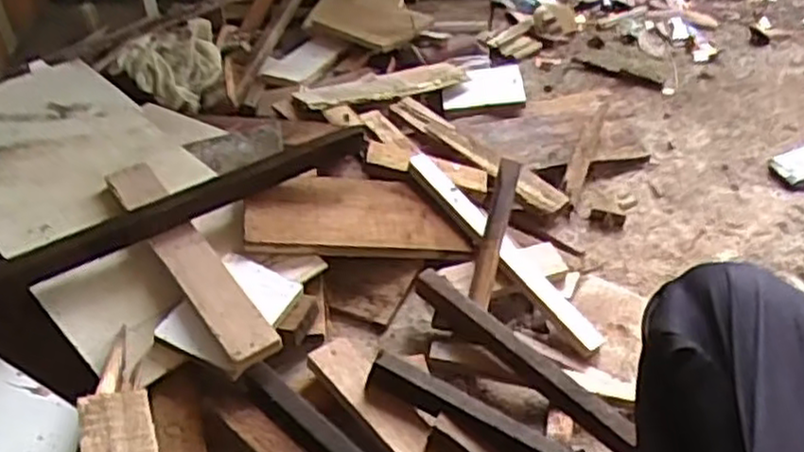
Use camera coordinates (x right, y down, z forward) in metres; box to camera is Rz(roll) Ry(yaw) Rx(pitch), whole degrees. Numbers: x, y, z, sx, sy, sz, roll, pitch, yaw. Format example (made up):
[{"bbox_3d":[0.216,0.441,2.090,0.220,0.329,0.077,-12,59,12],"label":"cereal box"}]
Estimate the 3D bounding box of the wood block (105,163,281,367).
[{"bbox_3d":[-0.242,0.030,0.844,0.056,0.019,0.339,-28,51,-26],"label":"wood block"}]

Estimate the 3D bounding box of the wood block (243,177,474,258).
[{"bbox_3d":[-0.059,-0.016,0.942,0.271,0.016,0.127,4,50,-16],"label":"wood block"}]

